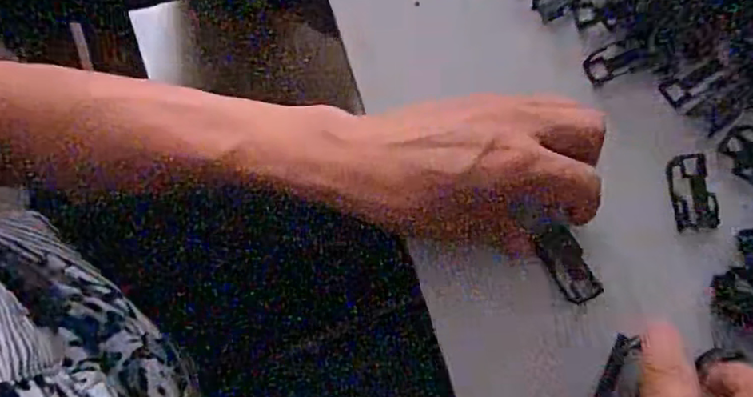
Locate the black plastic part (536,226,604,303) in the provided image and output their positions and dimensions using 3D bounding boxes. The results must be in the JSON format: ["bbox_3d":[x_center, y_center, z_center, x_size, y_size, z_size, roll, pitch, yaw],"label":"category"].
[{"bbox_3d":[0.101,0.035,0.326,0.019,0.004,0.040,-30,85,-6],"label":"black plastic part"}]

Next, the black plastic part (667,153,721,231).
[{"bbox_3d":[0.169,-0.004,0.333,0.022,0.004,0.040,-7,81,1],"label":"black plastic part"}]

